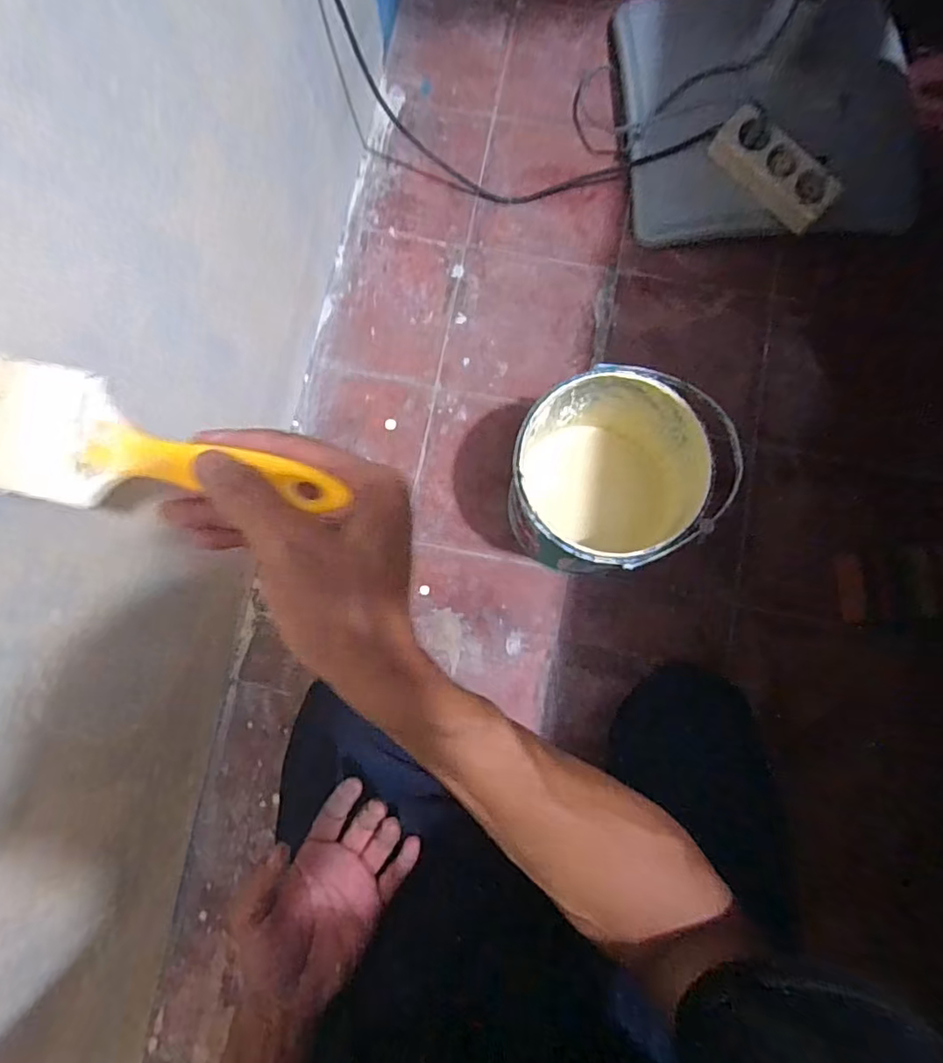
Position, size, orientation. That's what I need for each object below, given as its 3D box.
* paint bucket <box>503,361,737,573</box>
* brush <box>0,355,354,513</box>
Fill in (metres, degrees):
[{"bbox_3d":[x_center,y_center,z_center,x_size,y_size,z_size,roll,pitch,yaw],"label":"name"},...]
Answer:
[{"bbox_3d":[0.136,-0.050,0.606,0.185,0.180,0.175,0,82,2],"label":"paint bucket"},{"bbox_3d":[-0.152,-0.036,0.261,0.199,0.011,0.061,11,102,7],"label":"brush"}]

